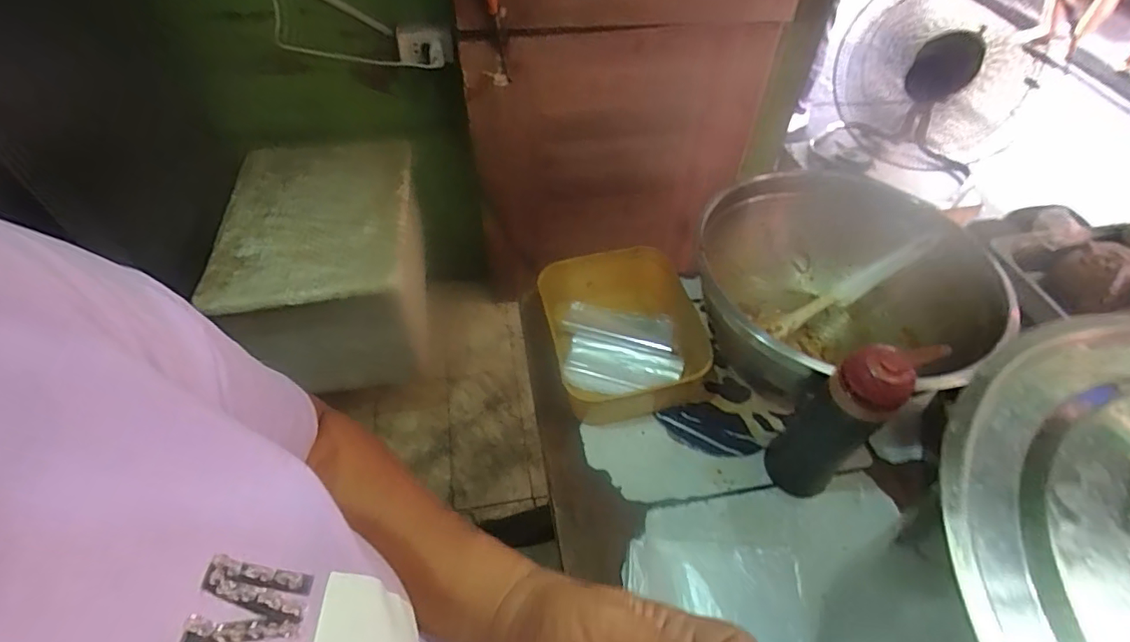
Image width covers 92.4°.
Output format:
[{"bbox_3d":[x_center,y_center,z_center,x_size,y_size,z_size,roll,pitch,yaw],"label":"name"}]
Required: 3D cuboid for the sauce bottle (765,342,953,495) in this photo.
[{"bbox_3d":[0.233,0.094,0.479,0.059,0.218,0.053,36,59,26],"label":"sauce bottle"}]

